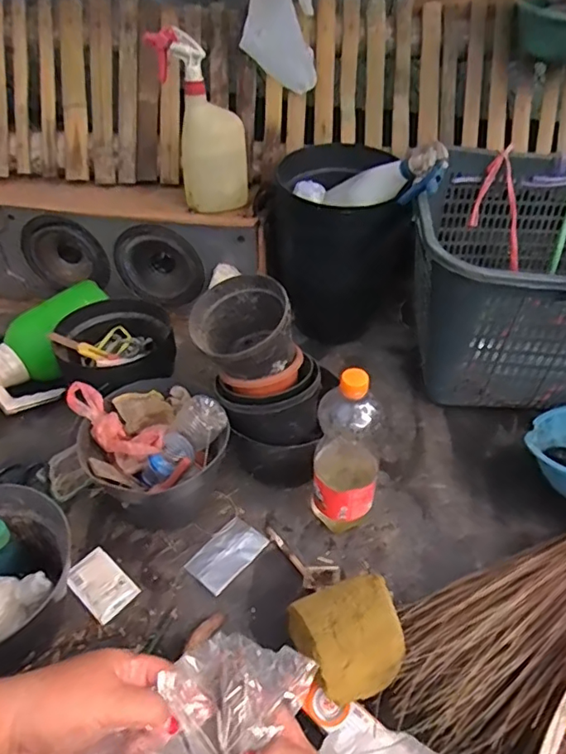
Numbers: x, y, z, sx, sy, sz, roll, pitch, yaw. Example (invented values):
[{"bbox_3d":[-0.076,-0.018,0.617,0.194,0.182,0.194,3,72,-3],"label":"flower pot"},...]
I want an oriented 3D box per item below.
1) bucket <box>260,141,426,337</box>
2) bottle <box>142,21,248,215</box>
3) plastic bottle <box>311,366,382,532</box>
[{"bbox_3d":[0.098,-0.254,1.031,0.267,0.275,0.267,4,46,-1],"label":"bucket"},{"bbox_3d":[-0.138,-0.421,0.906,0.099,0.284,0.086,-36,32,-32],"label":"bottle"},{"bbox_3d":[0.079,0.104,0.678,0.080,0.263,0.076,2,46,-3],"label":"plastic bottle"}]

